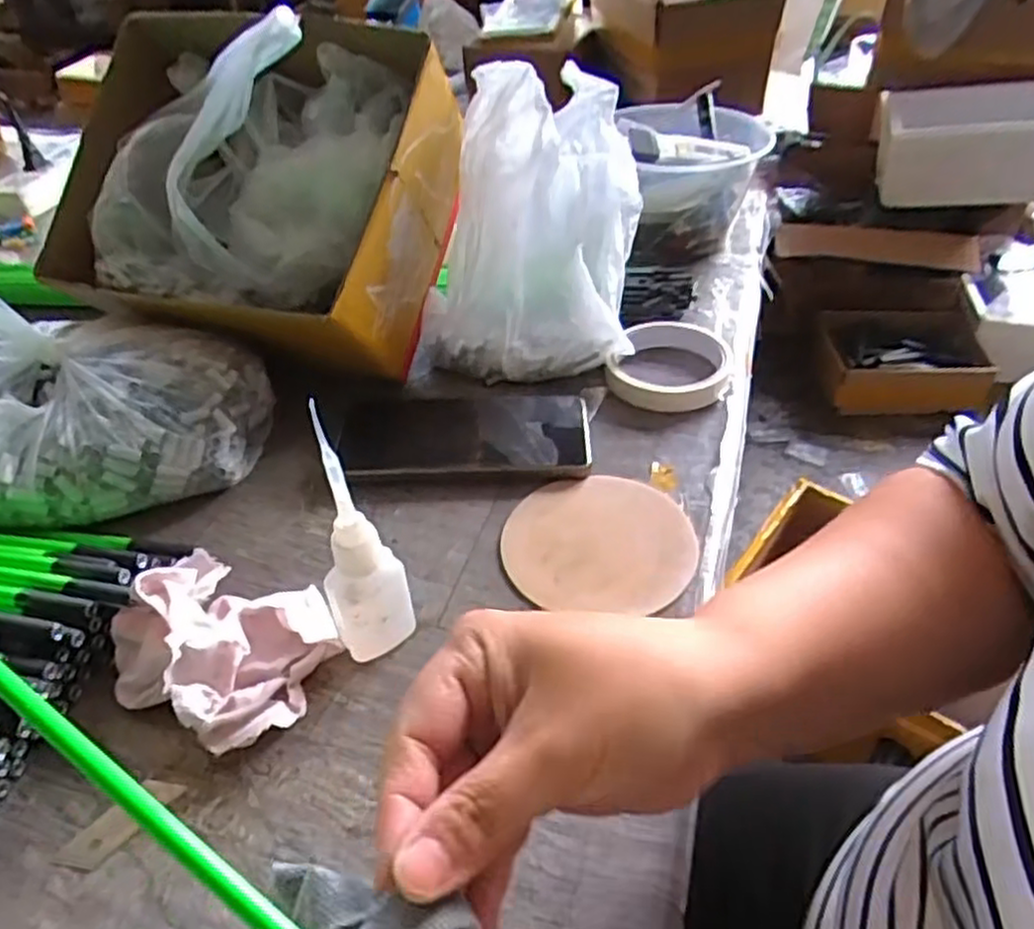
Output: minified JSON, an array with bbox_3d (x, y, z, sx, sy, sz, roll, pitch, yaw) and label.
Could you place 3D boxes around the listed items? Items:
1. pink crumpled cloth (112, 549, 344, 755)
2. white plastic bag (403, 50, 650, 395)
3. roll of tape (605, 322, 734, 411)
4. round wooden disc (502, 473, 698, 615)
[{"bbox_3d":[-0.141,0.082,0.359,0.106,0.041,0.088,18,45,20],"label":"pink crumpled cloth"},{"bbox_3d":[0.011,-0.177,0.545,0.156,0.178,0.156,3,42,4],"label":"white plastic bag"},{"bbox_3d":[0.112,-0.071,0.536,0.083,0.023,0.087,-1,42,1],"label":"roll of tape"},{"bbox_3d":[0.047,0.041,0.427,0.105,0.004,0.097,2,42,4],"label":"round wooden disc"}]

